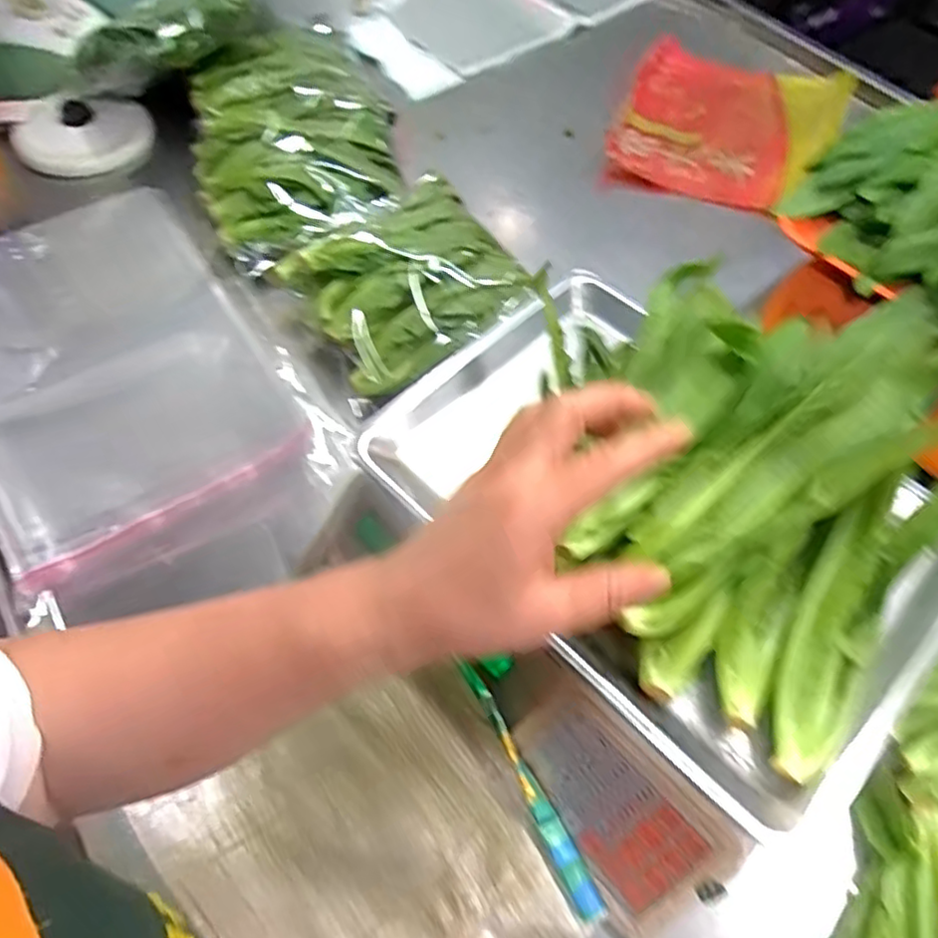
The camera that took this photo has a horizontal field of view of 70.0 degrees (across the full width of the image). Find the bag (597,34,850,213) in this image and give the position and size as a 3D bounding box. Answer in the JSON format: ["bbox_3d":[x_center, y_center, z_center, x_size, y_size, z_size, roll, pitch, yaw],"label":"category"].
[{"bbox_3d":[0.312,-0.411,0.815,0.237,0.068,0.266,23,61,13],"label":"bag"}]

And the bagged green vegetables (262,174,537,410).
[{"bbox_3d":[-0.060,-0.180,0.623,0.193,0.071,0.185,-33,64,-17],"label":"bagged green vegetables"}]

